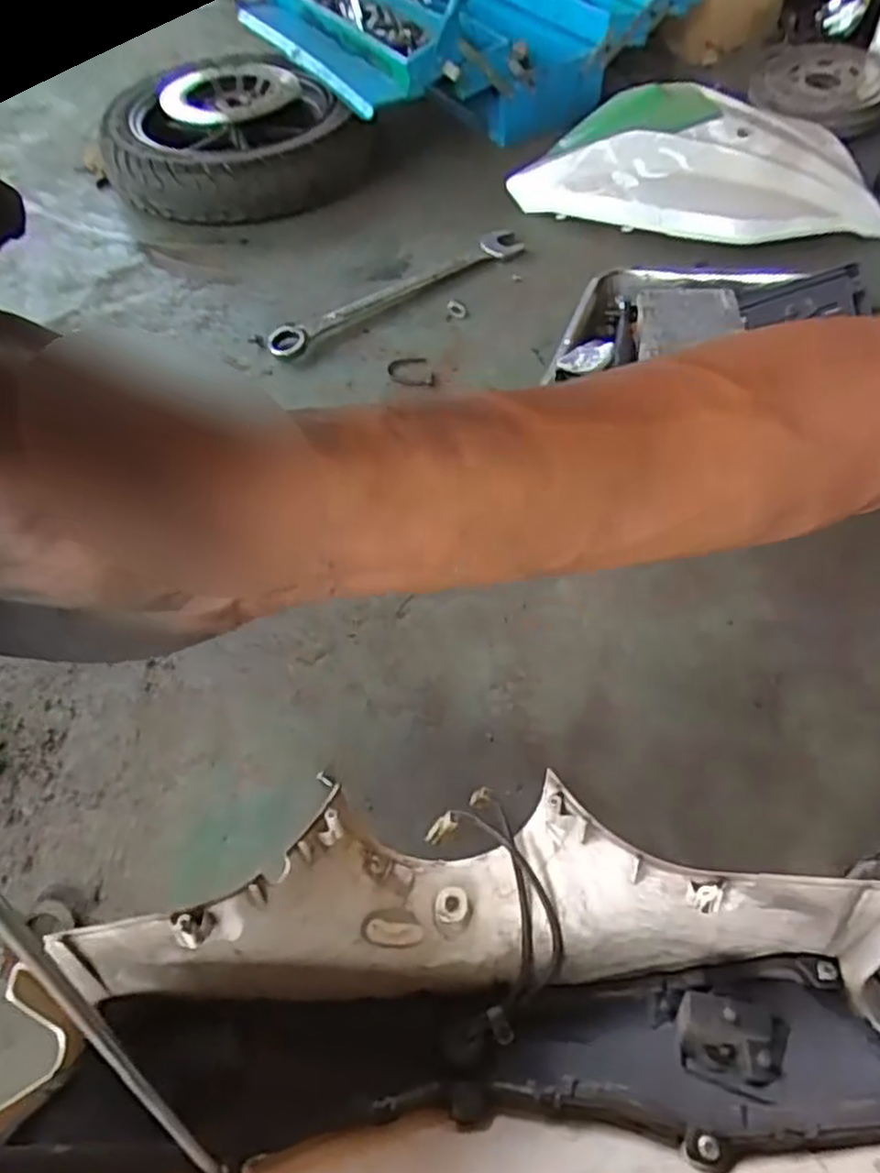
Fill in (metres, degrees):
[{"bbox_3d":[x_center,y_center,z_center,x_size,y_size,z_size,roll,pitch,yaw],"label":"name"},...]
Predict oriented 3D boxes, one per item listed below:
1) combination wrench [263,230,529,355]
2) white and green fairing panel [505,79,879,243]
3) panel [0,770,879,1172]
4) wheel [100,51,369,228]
[{"bbox_3d":[-0.054,-0.412,0.974,0.400,0.016,0.054,-32,59,-19],"label":"combination wrench"},{"bbox_3d":[0.390,-0.629,1.041,0.491,0.096,0.311,19,57,16],"label":"white and green fairing panel"},{"bbox_3d":[0.010,0.216,0.367,0.416,0.170,0.193,-5,54,4],"label":"panel"},{"bbox_3d":[-0.286,-0.717,1.150,0.374,0.113,0.379,-2,54,2],"label":"wheel"}]

